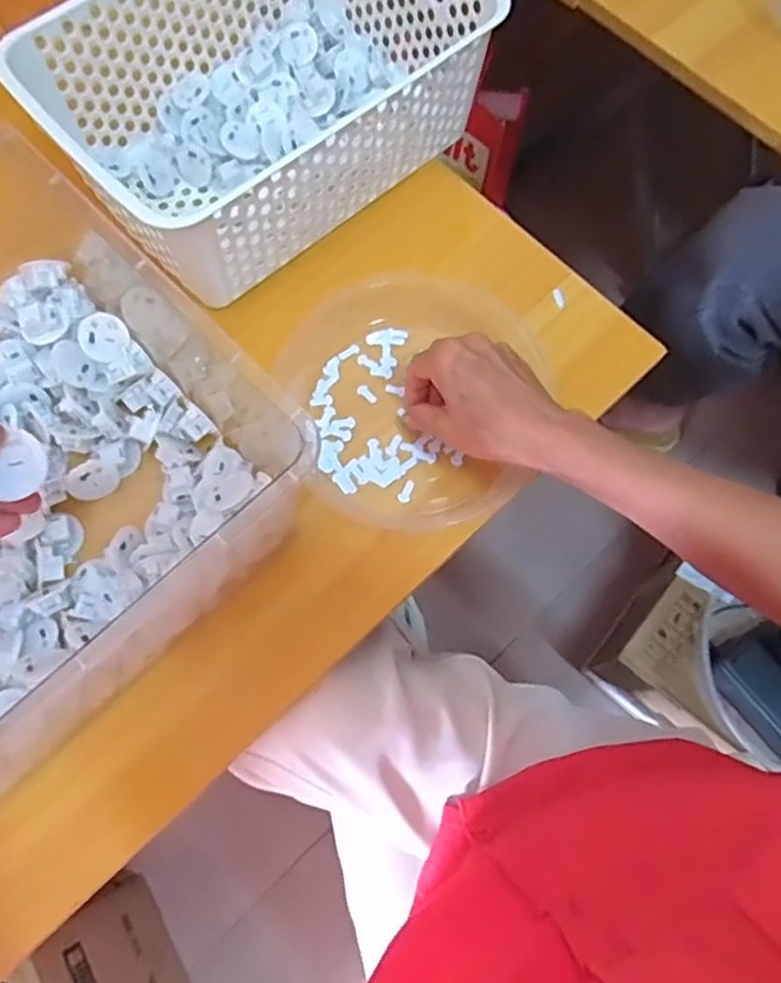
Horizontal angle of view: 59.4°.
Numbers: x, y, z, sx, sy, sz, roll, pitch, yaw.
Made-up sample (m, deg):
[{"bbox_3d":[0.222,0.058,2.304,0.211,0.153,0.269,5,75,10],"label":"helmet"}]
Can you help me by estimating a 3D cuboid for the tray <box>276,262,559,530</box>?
[{"bbox_3d":[0.019,-0.070,0.487,0.188,0.045,0.185,0,72,-1],"label":"tray"}]

